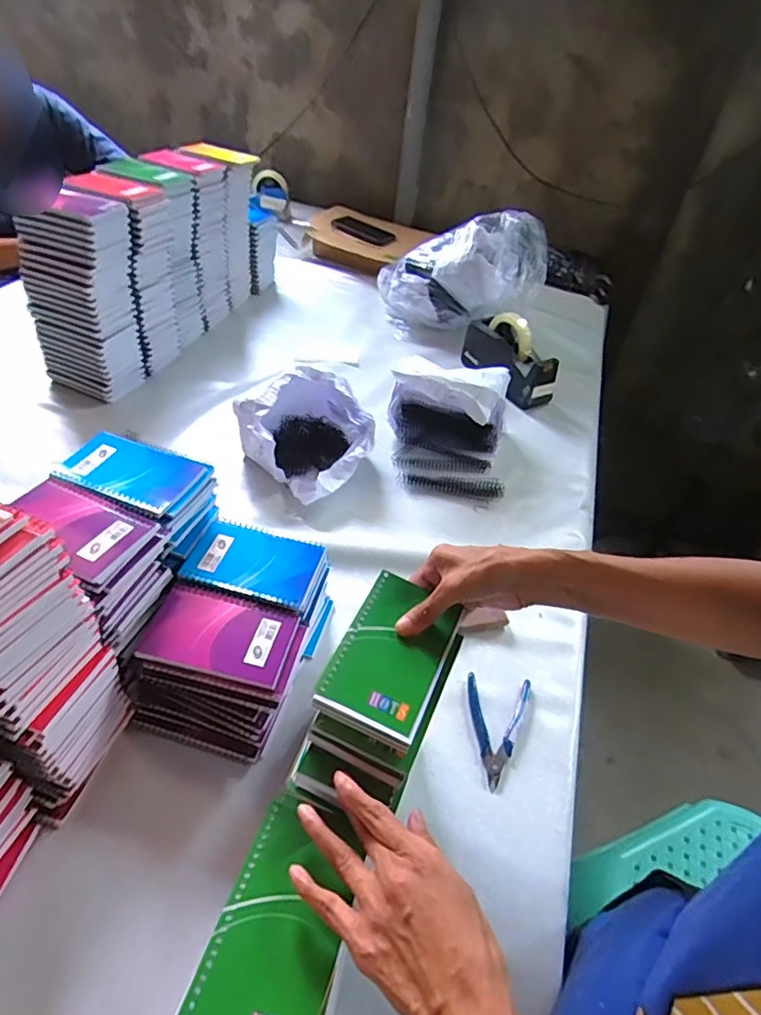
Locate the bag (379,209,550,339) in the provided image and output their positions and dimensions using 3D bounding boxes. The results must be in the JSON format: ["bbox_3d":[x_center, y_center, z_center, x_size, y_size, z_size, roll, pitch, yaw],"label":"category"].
[{"bbox_3d":[0.174,-0.499,1.186,0.354,0.241,0.197,9,43,1],"label":"bag"}]

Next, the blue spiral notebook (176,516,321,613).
[{"bbox_3d":[-0.131,0.055,0.583,0.132,0.011,0.093,15,43,8],"label":"blue spiral notebook"}]

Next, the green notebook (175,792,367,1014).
[{"bbox_3d":[-0.064,0.269,0.361,0.080,0.013,0.141,16,43,9],"label":"green notebook"}]

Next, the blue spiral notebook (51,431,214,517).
[{"bbox_3d":[-0.263,-0.039,0.580,0.143,0.016,0.091,17,43,10],"label":"blue spiral notebook"}]

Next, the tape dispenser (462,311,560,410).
[{"bbox_3d":[0.251,-0.295,1.075,0.070,0.122,0.205,-27,53,-32],"label":"tape dispenser"}]

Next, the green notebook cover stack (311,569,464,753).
[{"bbox_3d":[0.010,0.119,0.456,0.082,0.014,0.134,21,47,12],"label":"green notebook cover stack"}]

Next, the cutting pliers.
[{"bbox_3d":[0.115,0.226,0.591,0.067,0.014,0.127,22,44,15],"label":"cutting pliers"}]

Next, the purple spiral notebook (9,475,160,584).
[{"bbox_3d":[-0.286,0.015,0.510,0.134,0.013,0.085,20,44,13],"label":"purple spiral notebook"}]

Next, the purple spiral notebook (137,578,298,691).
[{"bbox_3d":[-0.149,0.117,0.520,0.131,0.008,0.083,12,43,4],"label":"purple spiral notebook"}]

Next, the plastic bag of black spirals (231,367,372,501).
[{"bbox_3d":[-0.103,-0.115,0.830,0.184,0.126,0.167,29,46,21],"label":"plastic bag of black spirals"}]

